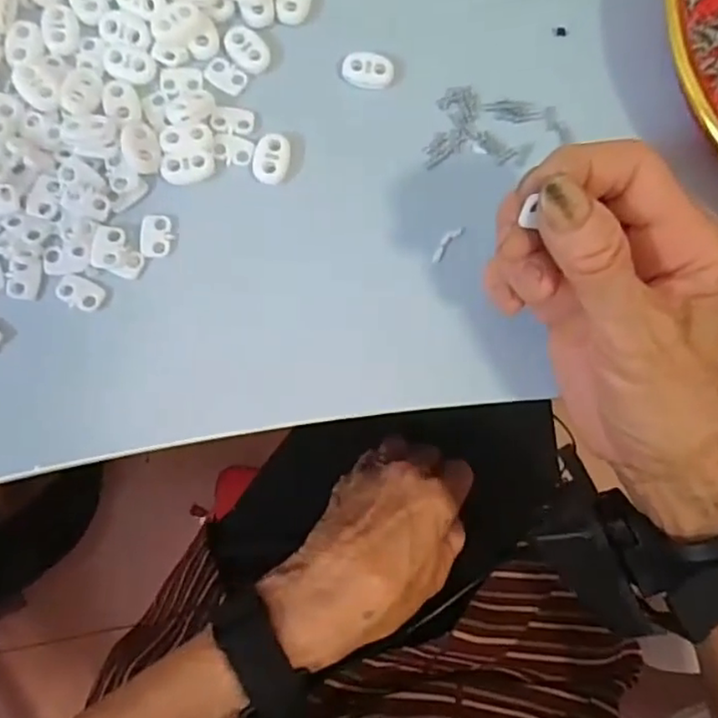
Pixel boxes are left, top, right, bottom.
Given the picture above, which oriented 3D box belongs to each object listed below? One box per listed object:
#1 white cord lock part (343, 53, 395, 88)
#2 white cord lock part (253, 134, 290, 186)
[{"bbox_3d":[0.004,-0.125,0.276,0.022,0.004,0.014,5,83,-3],"label":"white cord lock part"},{"bbox_3d":[-0.037,-0.085,0.267,0.015,0.004,0.021,11,82,-2],"label":"white cord lock part"}]

